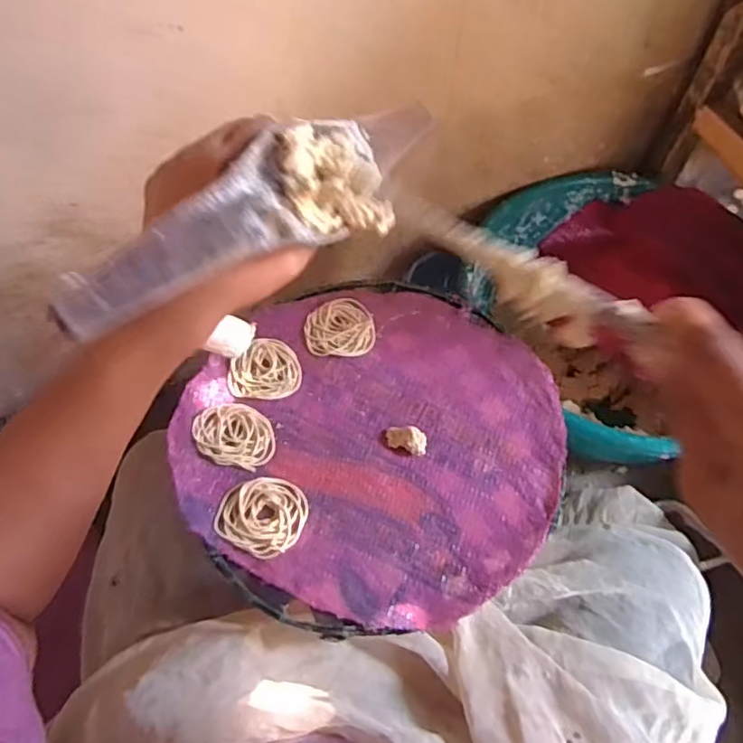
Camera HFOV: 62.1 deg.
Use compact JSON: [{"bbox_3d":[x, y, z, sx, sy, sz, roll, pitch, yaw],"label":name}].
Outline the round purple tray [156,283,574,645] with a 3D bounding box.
[{"bbox_3d":[0.003,0.058,0.582,0.336,0.016,0.342,0,59,0],"label":"round purple tray"}]

